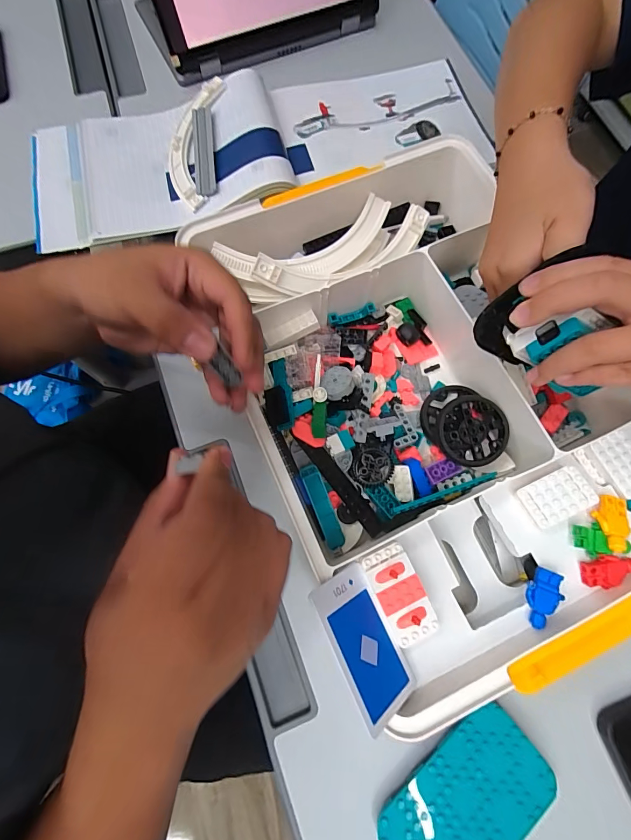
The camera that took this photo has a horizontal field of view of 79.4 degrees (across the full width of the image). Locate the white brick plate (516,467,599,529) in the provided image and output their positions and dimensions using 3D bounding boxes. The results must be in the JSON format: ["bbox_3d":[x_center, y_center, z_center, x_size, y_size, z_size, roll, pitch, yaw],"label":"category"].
[{"bbox_3d":[0.177,0.056,0.278,0.046,0.009,0.032,-23,74,-7],"label":"white brick plate"}]

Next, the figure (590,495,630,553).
[{"bbox_3d":[0.212,0.073,0.270,0.023,0.007,0.039,9,73,3],"label":"figure"}]

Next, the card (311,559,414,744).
[{"bbox_3d":[0.032,0.143,0.245,0.051,0.004,0.085,-10,68,-47],"label":"card"}]

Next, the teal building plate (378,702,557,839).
[{"bbox_3d":[0.111,0.282,0.276,0.126,0.011,0.079,-40,76,-11],"label":"teal building plate"}]

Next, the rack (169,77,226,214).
[{"bbox_3d":[-0.146,-0.334,0.453,0.057,0.025,0.176,3,72,1],"label":"rack"}]

